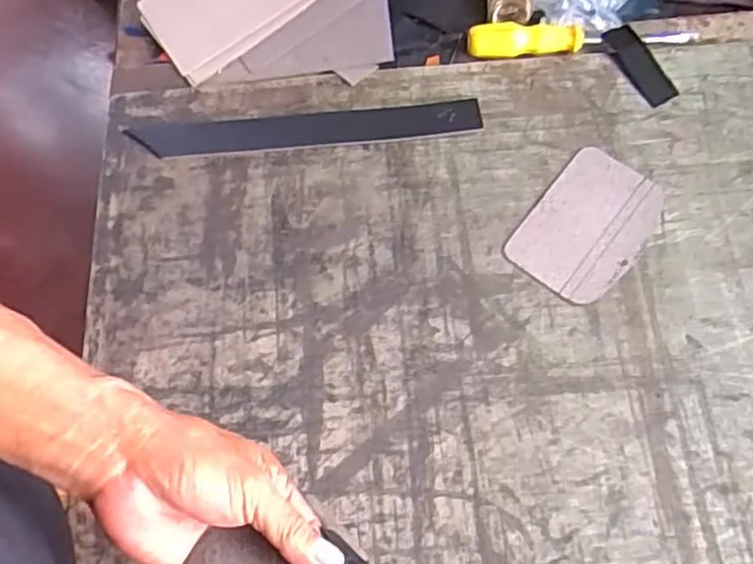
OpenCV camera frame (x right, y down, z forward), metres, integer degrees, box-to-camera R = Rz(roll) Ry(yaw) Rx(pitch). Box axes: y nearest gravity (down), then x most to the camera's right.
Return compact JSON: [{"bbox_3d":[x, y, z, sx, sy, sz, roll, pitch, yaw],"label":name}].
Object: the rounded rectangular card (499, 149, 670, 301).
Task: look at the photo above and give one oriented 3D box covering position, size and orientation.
[{"bbox_3d":[0.167,-0.045,0.525,0.083,0.005,0.127,36,74,14],"label":"rounded rectangular card"}]

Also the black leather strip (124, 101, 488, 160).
[{"bbox_3d":[-0.060,-0.131,0.567,0.291,0.004,0.036,-3,68,0],"label":"black leather strip"}]

